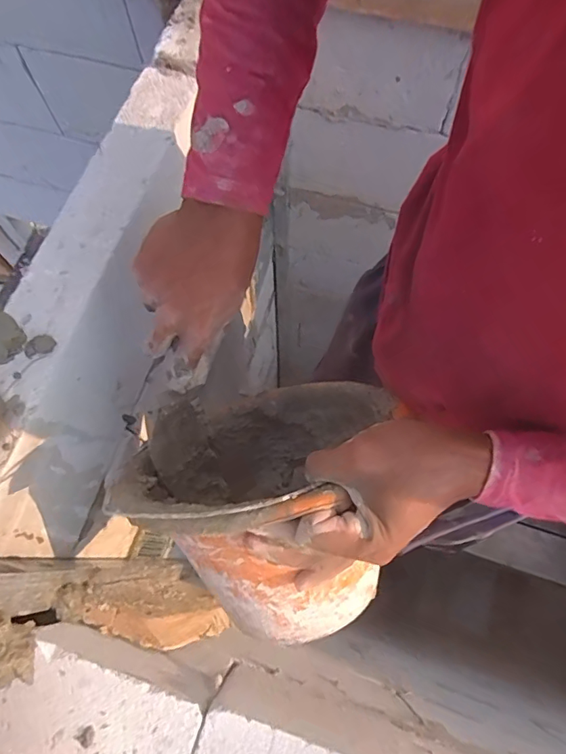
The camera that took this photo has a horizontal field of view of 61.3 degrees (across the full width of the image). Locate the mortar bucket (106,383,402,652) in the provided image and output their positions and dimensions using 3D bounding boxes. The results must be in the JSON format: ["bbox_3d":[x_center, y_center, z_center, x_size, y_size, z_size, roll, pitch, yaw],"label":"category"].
[{"bbox_3d":[-0.020,0.086,0.421,0.206,0.219,0.231,13,70,5],"label":"mortar bucket"}]

